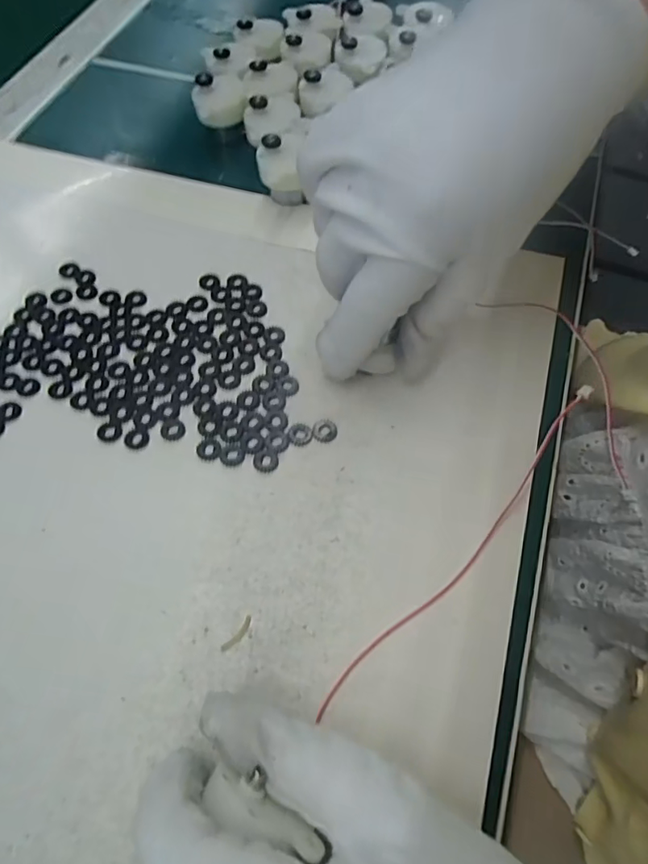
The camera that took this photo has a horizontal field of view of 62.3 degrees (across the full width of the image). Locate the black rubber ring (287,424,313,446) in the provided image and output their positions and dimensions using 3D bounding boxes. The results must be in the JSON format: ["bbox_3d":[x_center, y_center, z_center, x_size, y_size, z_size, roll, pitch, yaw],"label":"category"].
[{"bbox_3d":[-0.011,0.000,0.233,0.011,0.004,0.011,0,62,1],"label":"black rubber ring"}]

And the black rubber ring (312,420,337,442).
[{"bbox_3d":[0.000,-0.001,0.234,0.011,0.004,0.011,0,62,1],"label":"black rubber ring"}]

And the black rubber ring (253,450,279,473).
[{"bbox_3d":[-0.025,0.012,0.227,0.011,0.004,0.011,0,62,1],"label":"black rubber ring"}]

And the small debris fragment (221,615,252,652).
[{"bbox_3d":[-0.032,0.073,0.195,0.004,0.004,0.015,35,68,18],"label":"small debris fragment"}]

